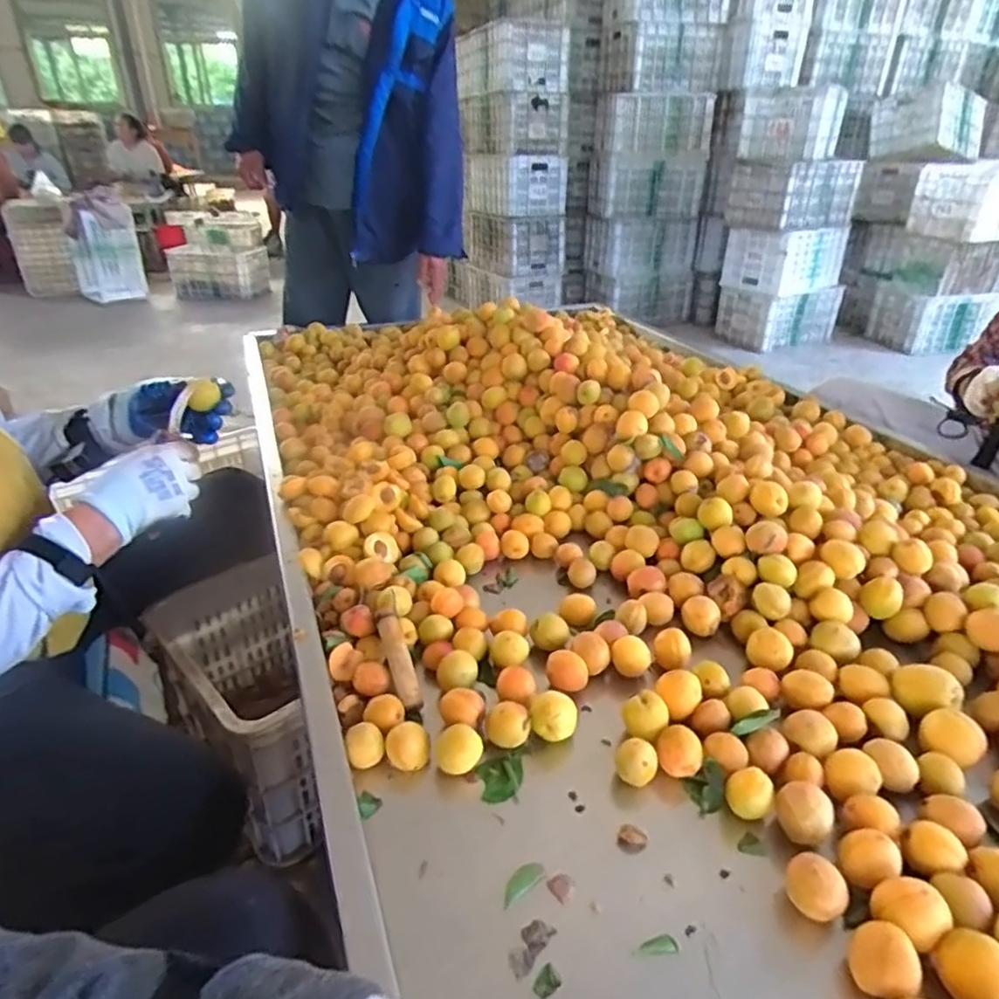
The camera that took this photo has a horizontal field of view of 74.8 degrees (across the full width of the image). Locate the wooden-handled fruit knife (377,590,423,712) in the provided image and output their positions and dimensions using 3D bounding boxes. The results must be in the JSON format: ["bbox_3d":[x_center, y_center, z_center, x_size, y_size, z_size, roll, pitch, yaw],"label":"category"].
[{"bbox_3d":[-0.109,0.155,0.686,0.023,0.018,0.144,-11,52,-19],"label":"wooden-handled fruit knife"}]

